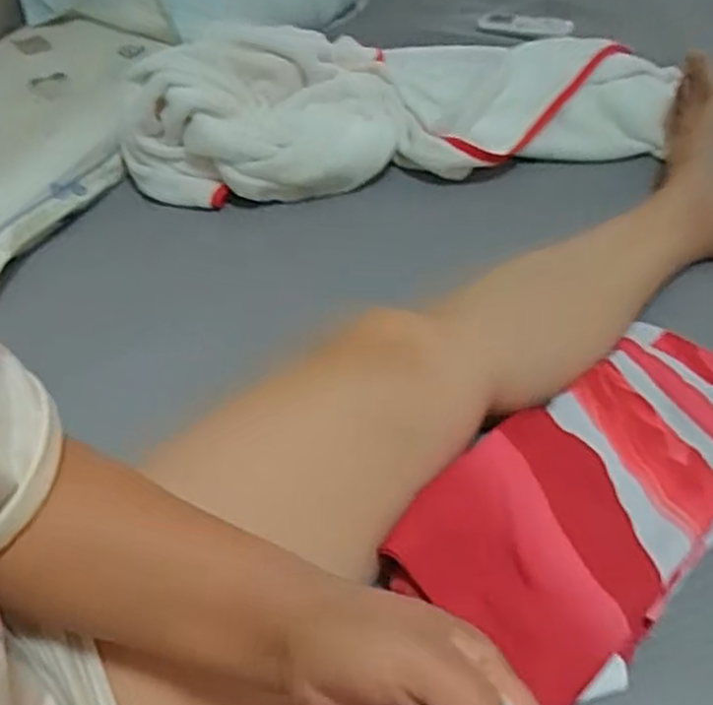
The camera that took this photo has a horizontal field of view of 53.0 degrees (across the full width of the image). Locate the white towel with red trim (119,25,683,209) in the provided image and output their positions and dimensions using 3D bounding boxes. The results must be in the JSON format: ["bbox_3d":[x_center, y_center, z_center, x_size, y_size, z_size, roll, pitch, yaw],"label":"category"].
[{"bbox_3d":[0.059,-0.302,0.840,0.663,0.139,0.197,-6,45,1],"label":"white towel with red trim"}]

